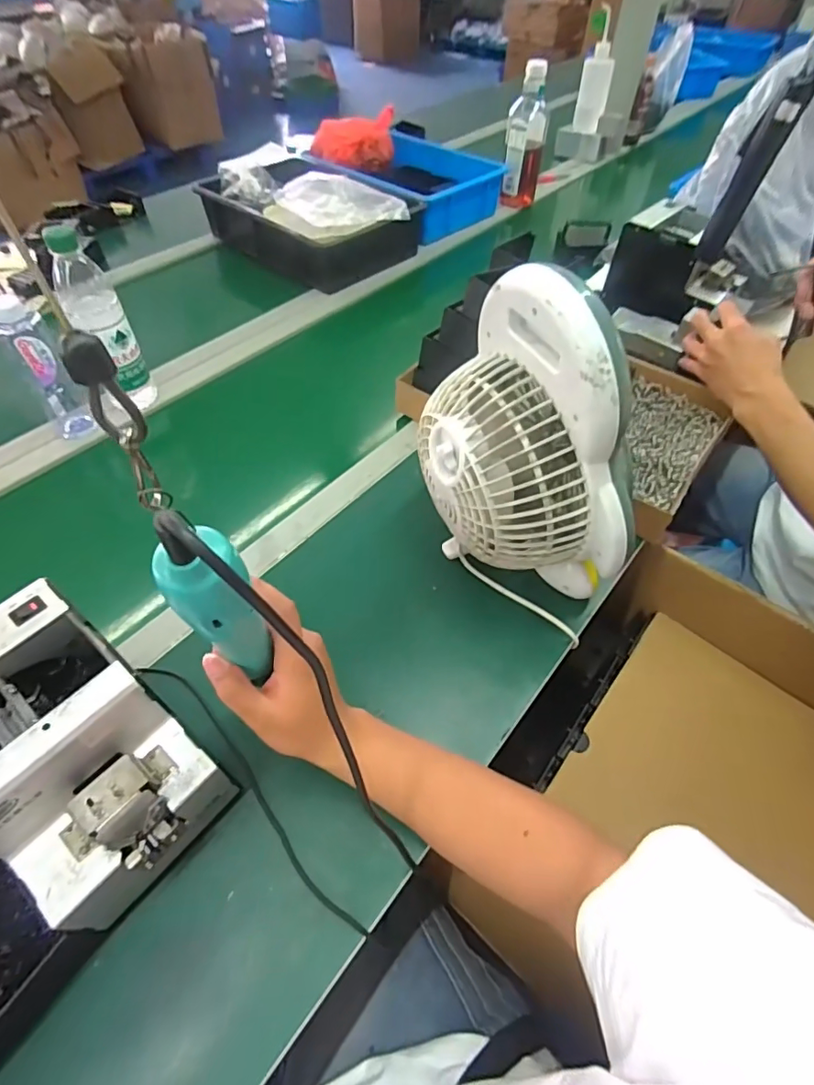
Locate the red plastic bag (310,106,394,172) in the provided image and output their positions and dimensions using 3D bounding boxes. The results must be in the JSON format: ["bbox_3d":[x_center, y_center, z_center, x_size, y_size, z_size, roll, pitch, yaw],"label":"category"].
[{"bbox_3d":[-0.122,-0.924,1.178,0.184,0.085,0.110,-6,53,-6],"label":"red plastic bag"}]

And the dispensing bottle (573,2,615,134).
[{"bbox_3d":[0.481,-1.181,1.293,0.077,0.217,0.069,17,54,11],"label":"dispensing bottle"}]

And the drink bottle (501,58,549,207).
[{"bbox_3d":[0.260,-0.884,1.119,0.084,0.237,0.068,8,53,5],"label":"drink bottle"}]

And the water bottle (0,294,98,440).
[{"bbox_3d":[-0.450,-0.210,0.646,0.057,0.189,0.054,-35,61,-25],"label":"water bottle"}]

